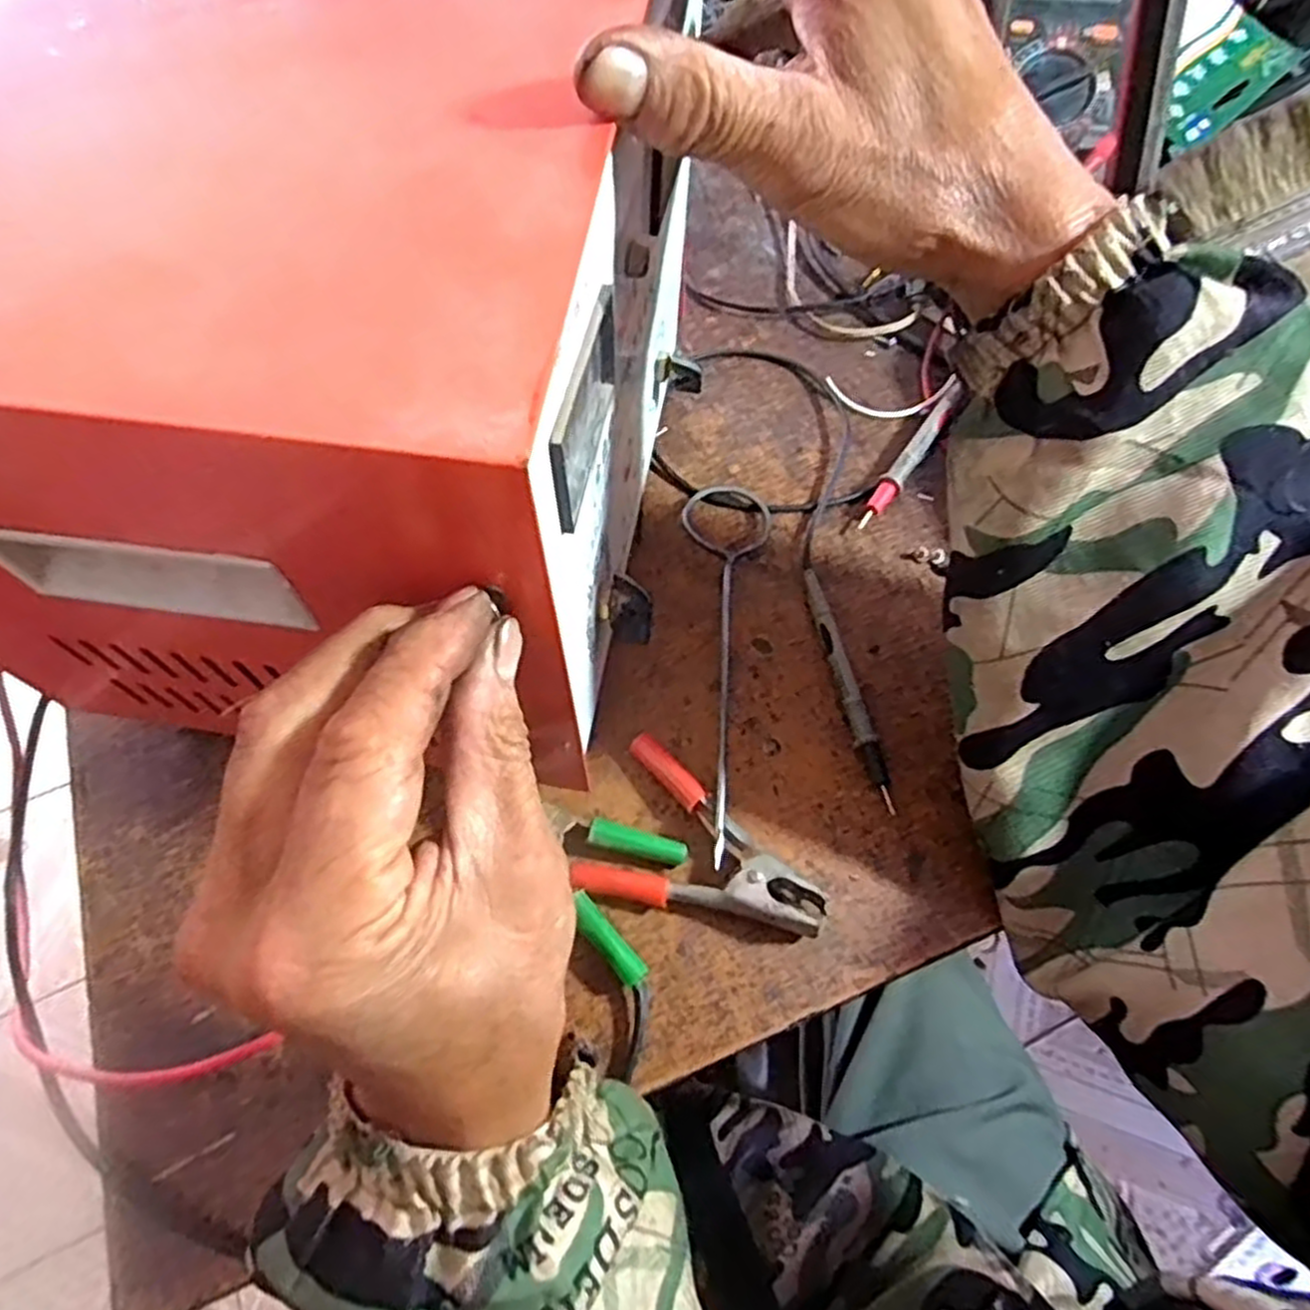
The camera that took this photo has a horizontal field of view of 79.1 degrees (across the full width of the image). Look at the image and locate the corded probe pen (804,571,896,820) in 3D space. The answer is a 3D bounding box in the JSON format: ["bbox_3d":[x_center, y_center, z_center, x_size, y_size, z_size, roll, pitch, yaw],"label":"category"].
[{"bbox_3d":[0.089,0.013,0.365,0.011,0.009,0.119,-12,63,-3],"label":"corded probe pen"}]

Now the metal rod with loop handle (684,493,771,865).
[{"bbox_3d":[0.030,-0.002,0.367,0.043,0.020,0.198,3,63,4],"label":"metal rod with loop handle"}]

